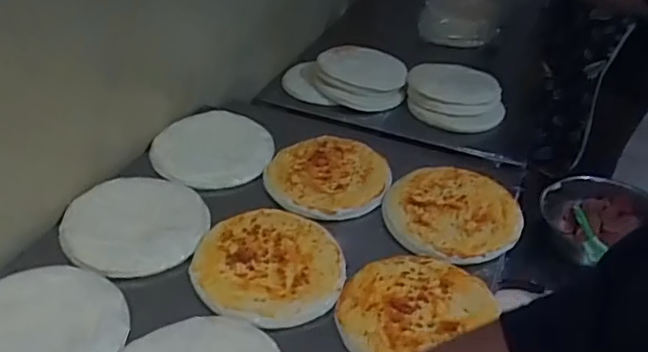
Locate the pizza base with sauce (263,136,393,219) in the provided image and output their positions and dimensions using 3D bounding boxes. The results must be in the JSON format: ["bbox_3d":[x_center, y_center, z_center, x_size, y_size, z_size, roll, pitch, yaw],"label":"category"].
[{"bbox_3d":[0.003,-0.003,0.954,0.189,0.021,0.183,2,43,-2],"label":"pizza base with sauce"}]

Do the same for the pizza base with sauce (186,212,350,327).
[{"bbox_3d":[-0.071,0.121,0.800,0.193,0.029,0.193,2,36,-2],"label":"pizza base with sauce"}]

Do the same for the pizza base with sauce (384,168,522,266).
[{"bbox_3d":[0.197,0.052,0.889,0.195,0.029,0.189,-4,36,-11],"label":"pizza base with sauce"}]

